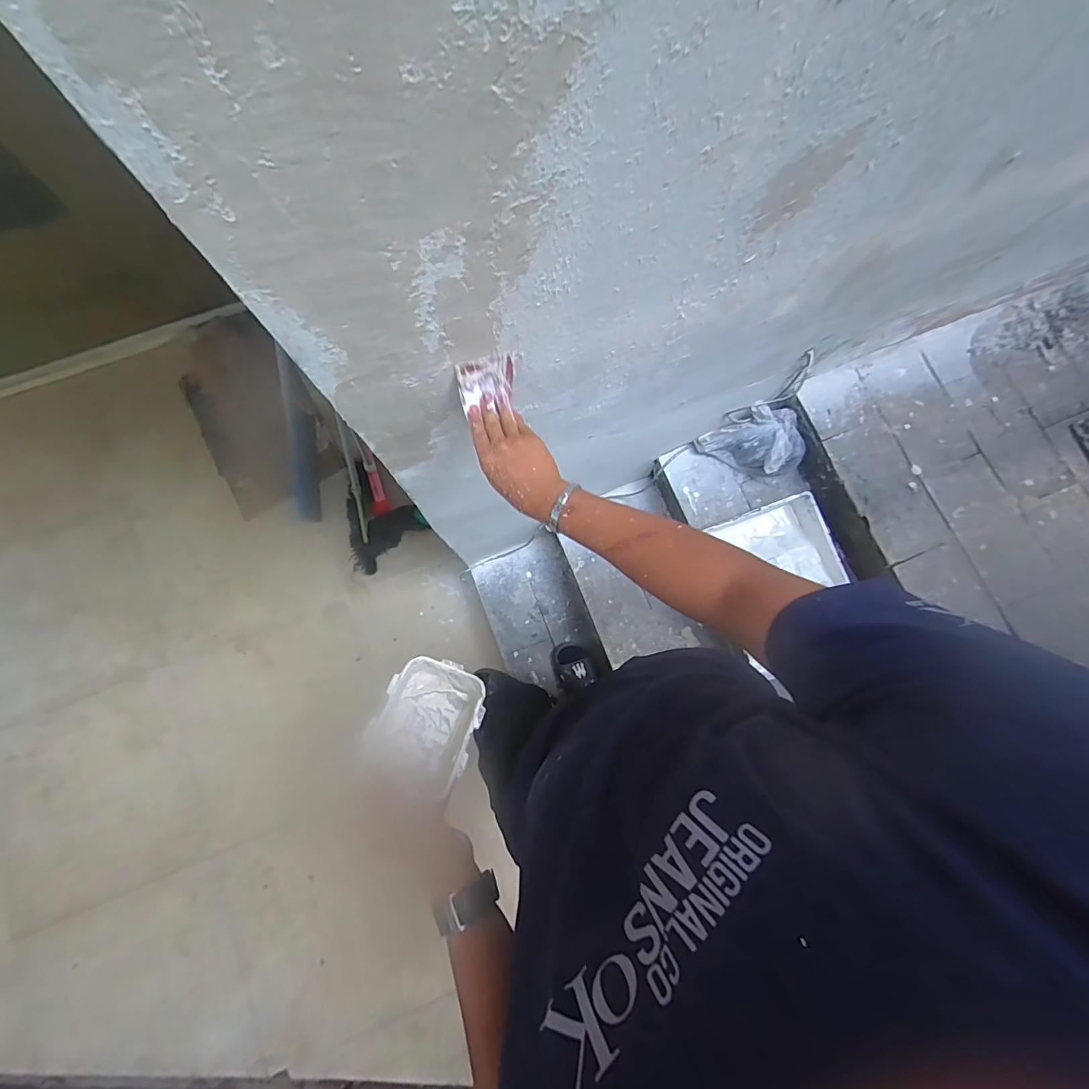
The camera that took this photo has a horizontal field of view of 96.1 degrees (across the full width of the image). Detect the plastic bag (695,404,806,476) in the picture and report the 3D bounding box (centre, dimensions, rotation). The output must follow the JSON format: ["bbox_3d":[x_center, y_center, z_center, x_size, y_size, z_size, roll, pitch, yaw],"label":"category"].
[{"bbox_3d":[0.483,-0.223,1.129,0.200,0.111,0.154,-21,80,-5],"label":"plastic bag"}]

